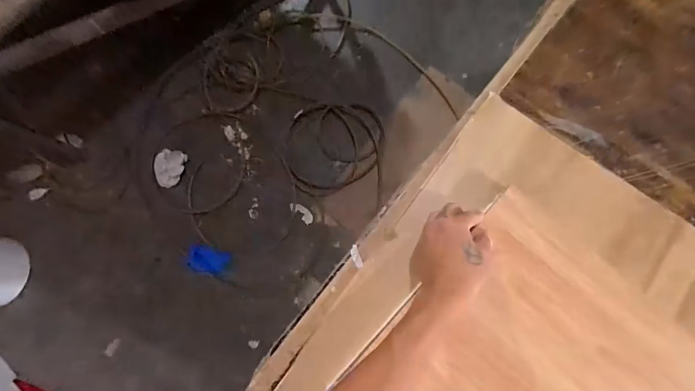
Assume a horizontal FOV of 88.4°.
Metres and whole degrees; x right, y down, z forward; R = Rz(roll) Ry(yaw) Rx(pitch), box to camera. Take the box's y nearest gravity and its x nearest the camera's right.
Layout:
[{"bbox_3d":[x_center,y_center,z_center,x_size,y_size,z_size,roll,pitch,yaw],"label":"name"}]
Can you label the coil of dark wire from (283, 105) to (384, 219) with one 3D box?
[{"bbox_3d":[-0.052,-0.142,1.363,0.377,0.046,0.414,0,80,3],"label":"coil of dark wire"}]

